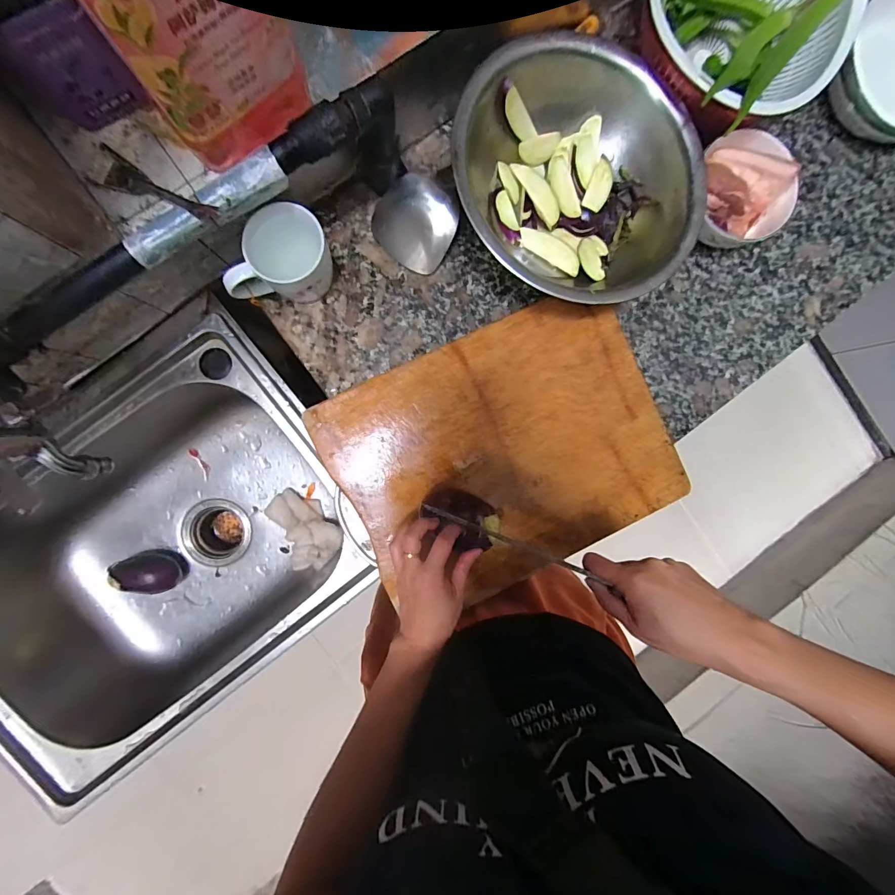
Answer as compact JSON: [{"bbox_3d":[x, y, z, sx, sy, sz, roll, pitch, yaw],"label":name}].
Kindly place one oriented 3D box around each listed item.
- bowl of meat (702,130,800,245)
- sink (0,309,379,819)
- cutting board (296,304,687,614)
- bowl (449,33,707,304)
[{"bbox_3d":[0.354,-0.310,0.487,0.105,0.080,0.122,-9,92,-5],"label":"bowl of meat"},{"bbox_3d":[-0.402,0.143,0.577,0.574,0.204,0.384,-38,94,-4],"label":"sink"},{"bbox_3d":[0.072,0.006,0.493,0.386,0.025,0.288,-26,93,-5],"label":"cutting board"},{"bbox_3d":[0.144,-0.292,0.460,0.266,0.100,0.267,0,91,-6],"label":"bowl"}]

